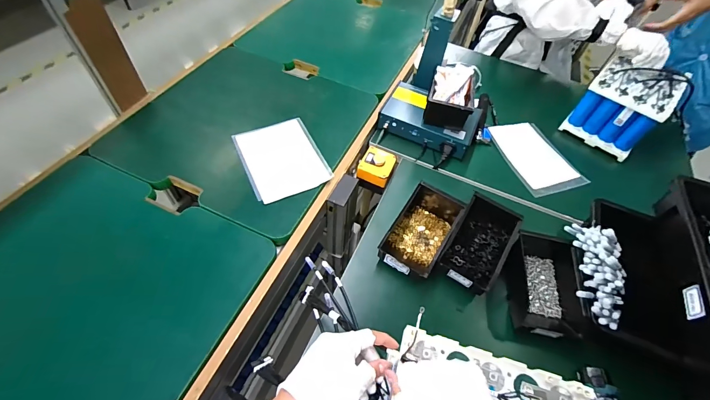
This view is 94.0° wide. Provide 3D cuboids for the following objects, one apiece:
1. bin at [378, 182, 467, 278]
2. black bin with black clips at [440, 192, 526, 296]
[{"bbox_3d":[0.133,0.055,0.649,0.100,0.067,0.192,29,57,16],"label":"bin"},{"bbox_3d":[0.237,0.085,0.634,0.098,0.068,0.176,28,57,15],"label":"black bin with black clips"}]

